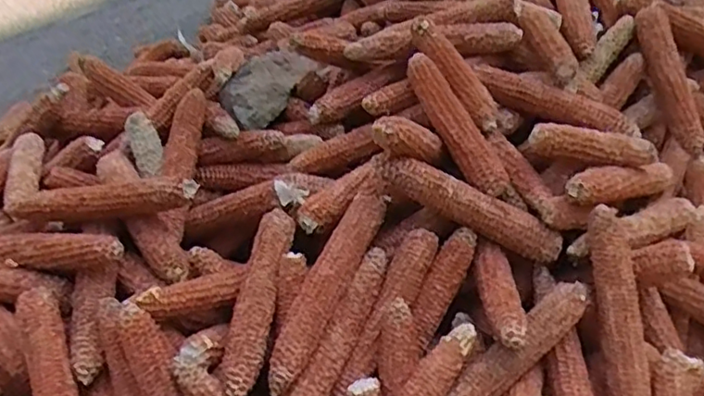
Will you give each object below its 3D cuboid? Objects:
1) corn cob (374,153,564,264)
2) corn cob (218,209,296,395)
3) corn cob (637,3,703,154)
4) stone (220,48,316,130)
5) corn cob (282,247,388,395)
[{"bbox_3d":[0.099,0.007,0.531,0.172,0.023,0.028,26,53,-4],"label":"corn cob"},{"bbox_3d":[-0.078,0.079,0.509,0.032,0.023,0.160,5,50,9],"label":"corn cob"},{"bbox_3d":[0.332,-0.125,0.651,0.028,0.028,0.164,-9,75,-3],"label":"corn cob"},{"bbox_3d":[-0.090,-0.130,0.685,0.068,0.032,0.132,26,56,24],"label":"stone"},{"bbox_3d":[-0.012,0.113,0.498,0.027,0.024,0.160,22,69,22],"label":"corn cob"}]

